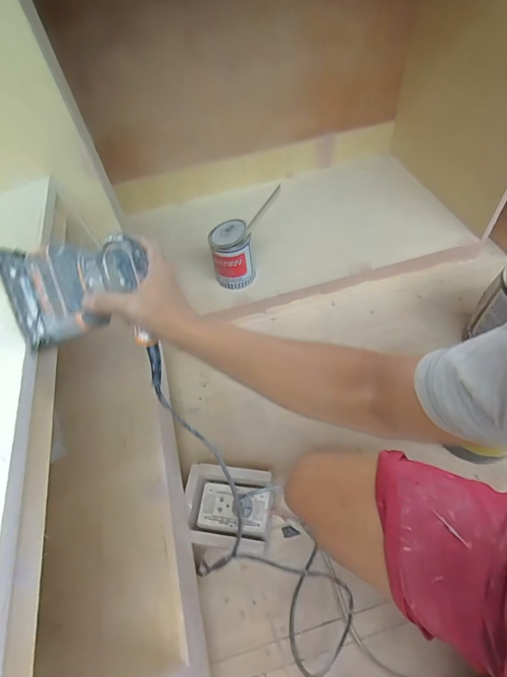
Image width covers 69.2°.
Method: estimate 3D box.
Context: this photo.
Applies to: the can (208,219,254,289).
[{"bbox_3d":[-0.053,-0.207,0.917,0.099,0.141,0.088,-9,55,-1],"label":"can"}]

